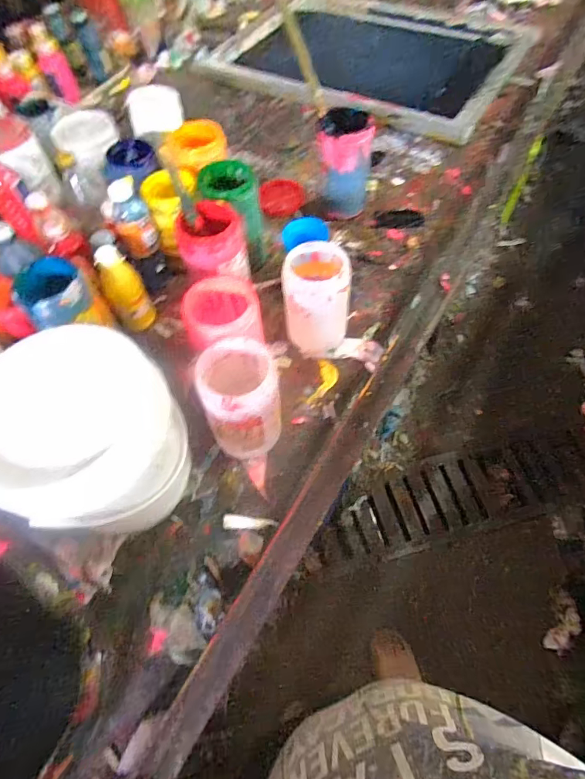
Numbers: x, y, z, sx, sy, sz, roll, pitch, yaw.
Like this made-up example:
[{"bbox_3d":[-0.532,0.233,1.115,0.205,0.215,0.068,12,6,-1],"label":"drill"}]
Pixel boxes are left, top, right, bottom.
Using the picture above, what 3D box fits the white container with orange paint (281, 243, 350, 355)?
[{"bbox_3d":[0.037,-0.123,0.649,0.097,0.155,0.078,-4,60,1],"label":"white container with orange paint"}]

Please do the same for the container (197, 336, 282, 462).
[{"bbox_3d":[-0.062,0.015,0.570,0.096,0.164,0.107,-11,61,-3],"label":"container"}]

